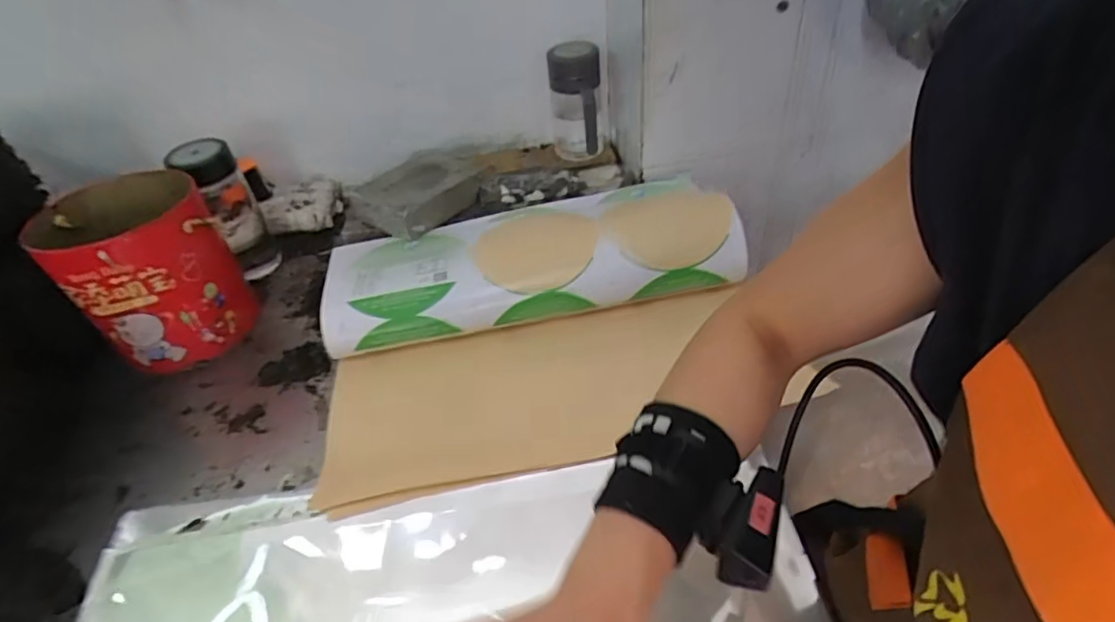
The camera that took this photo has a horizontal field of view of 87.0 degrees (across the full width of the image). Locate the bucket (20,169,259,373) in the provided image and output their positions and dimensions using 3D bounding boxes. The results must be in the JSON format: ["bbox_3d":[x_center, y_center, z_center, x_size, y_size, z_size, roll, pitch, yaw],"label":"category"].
[{"bbox_3d":[-0.478,-0.044,0.700,0.163,0.186,0.158,-32,47,-27],"label":"bucket"}]

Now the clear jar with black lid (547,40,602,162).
[{"bbox_3d":[0.027,-0.320,0.886,0.081,0.141,0.084,-4,41,2],"label":"clear jar with black lid"}]

